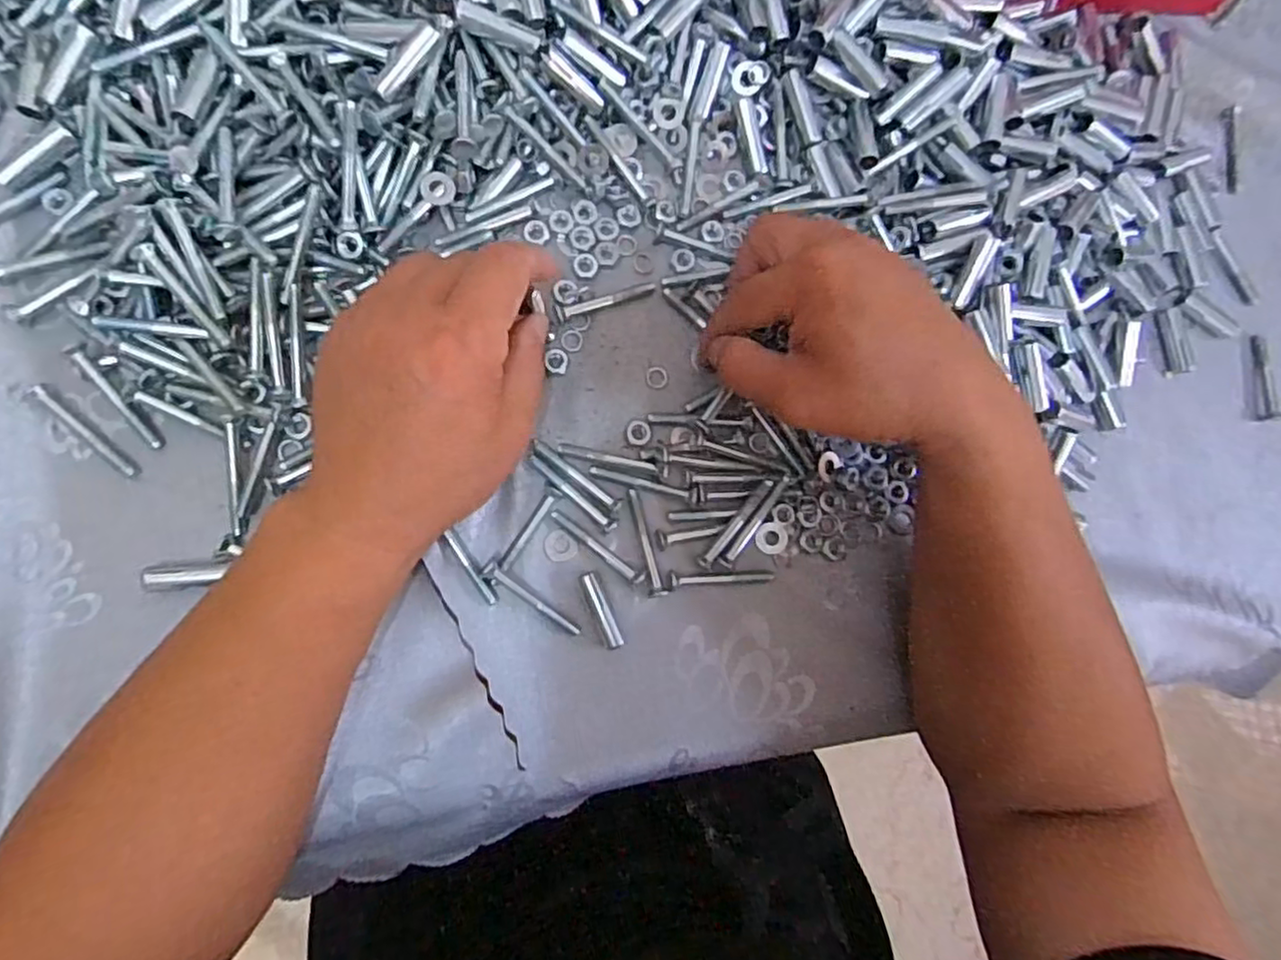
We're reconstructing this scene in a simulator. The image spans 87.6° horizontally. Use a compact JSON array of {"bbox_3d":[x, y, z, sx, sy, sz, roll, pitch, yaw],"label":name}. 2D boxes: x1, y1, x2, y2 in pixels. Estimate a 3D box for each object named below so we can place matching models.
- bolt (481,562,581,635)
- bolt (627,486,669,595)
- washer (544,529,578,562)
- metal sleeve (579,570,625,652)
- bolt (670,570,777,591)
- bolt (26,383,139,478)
[{"bbox_3d":[-0.054,0.060,0.327,0.056,0.007,0.008,39,81,-3],"label":"bolt"},{"bbox_3d":[0.003,0.032,0.339,0.009,0.005,0.056,-14,87,-9],"label":"bolt"},{"bbox_3d":[-0.040,0.033,0.335,0.016,0.004,0.016,0,91,-11],"label":"washer"},{"bbox_3d":[-0.019,0.065,0.332,0.009,0.009,0.039,-22,88,-9],"label":"metal sleeve"},{"bbox_3d":[0.041,0.051,0.343,0.056,0.005,0.009,1,85,-8],"label":"bolt"},{"bbox_3d":[-0.254,-0.022,0.303,0.057,0.004,0.007,44,81,-2],"label":"bolt"}]

